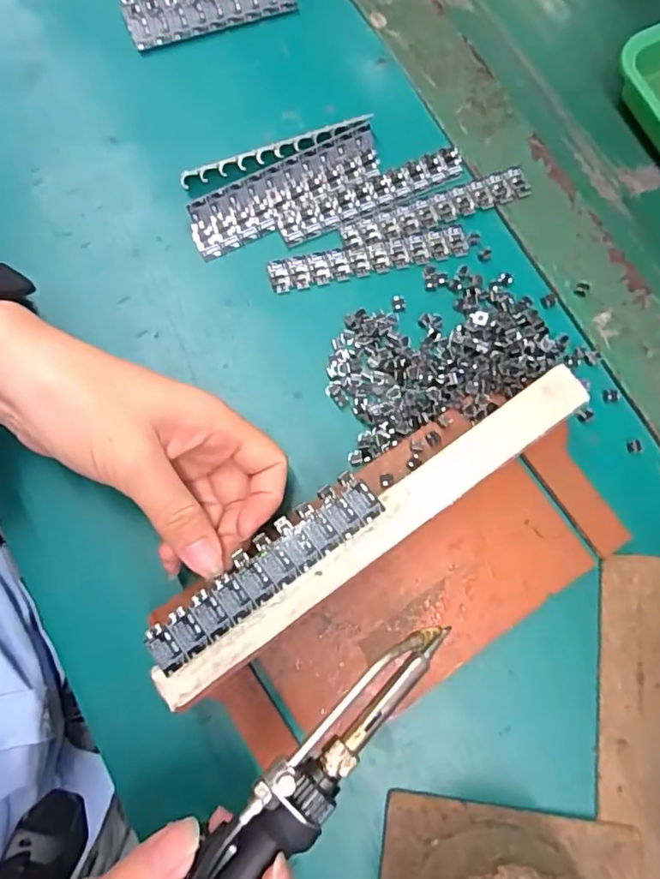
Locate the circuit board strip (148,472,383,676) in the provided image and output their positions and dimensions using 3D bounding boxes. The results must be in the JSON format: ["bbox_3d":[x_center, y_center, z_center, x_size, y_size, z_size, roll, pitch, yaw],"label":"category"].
[{"bbox_3d":[-0.027,0.053,0.235,0.108,0.004,0.022,-37,81,-9],"label":"circuit board strip"}]

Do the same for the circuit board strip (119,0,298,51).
[{"bbox_3d":[-0.068,-0.261,0.337,0.106,0.011,0.037,-21,79,-5],"label":"circuit board strip"}]

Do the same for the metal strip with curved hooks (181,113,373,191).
[{"bbox_3d":[-0.030,-0.160,0.315,0.107,0.011,0.007,-19,78,-5],"label":"metal strip with curved hooks"}]

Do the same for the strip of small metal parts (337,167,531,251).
[{"bbox_3d":[0.059,-0.127,0.315,0.108,0.004,0.017,-19,78,-5],"label":"strip of small metal parts"}]

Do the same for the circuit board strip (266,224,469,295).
[{"bbox_3d":[0.021,-0.098,0.309,0.107,0.004,0.019,-12,78,-3],"label":"circuit board strip"}]

